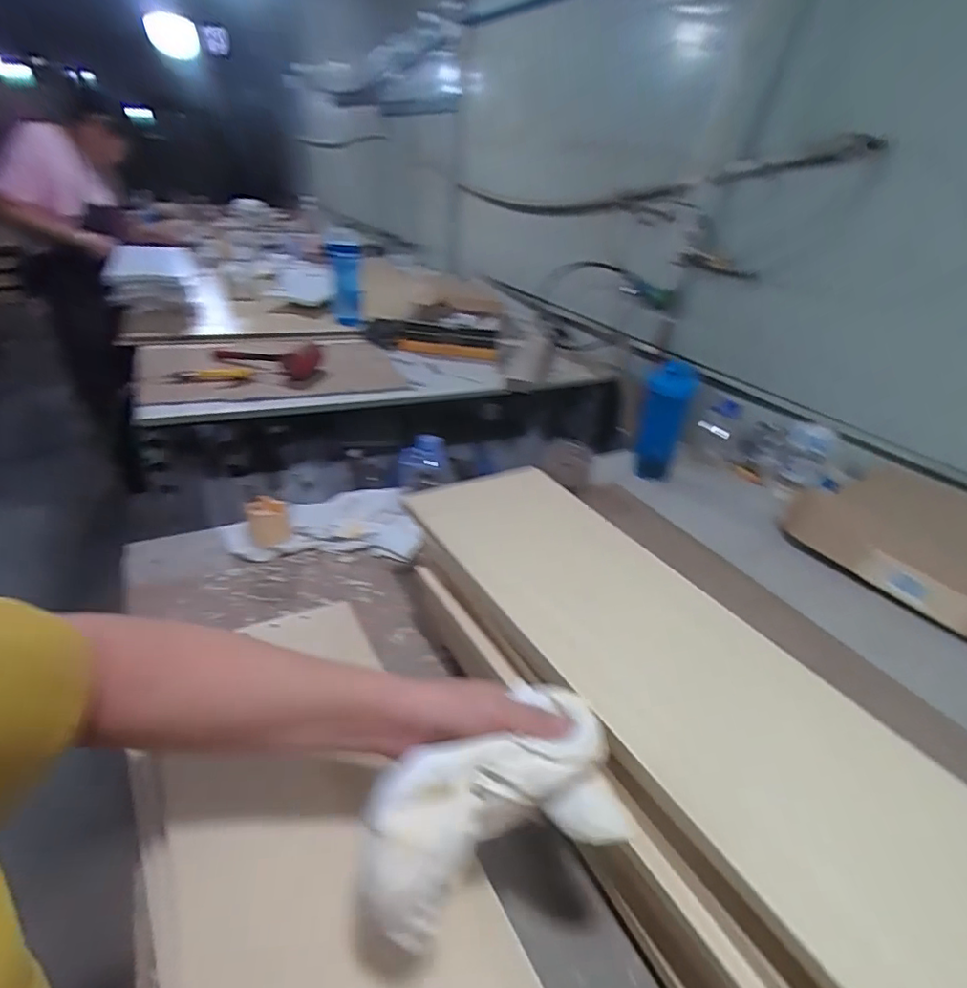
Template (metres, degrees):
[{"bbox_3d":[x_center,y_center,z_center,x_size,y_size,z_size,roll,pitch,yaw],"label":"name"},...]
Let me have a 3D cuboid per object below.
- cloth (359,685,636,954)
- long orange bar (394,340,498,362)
[{"bbox_3d":[0.007,0.194,0.351,0.175,0.062,0.092,-13,35,-24],"label":"cloth"},{"bbox_3d":[-0.115,-0.468,1.789,0.310,0.039,0.037,9,31,6],"label":"long orange bar"}]

